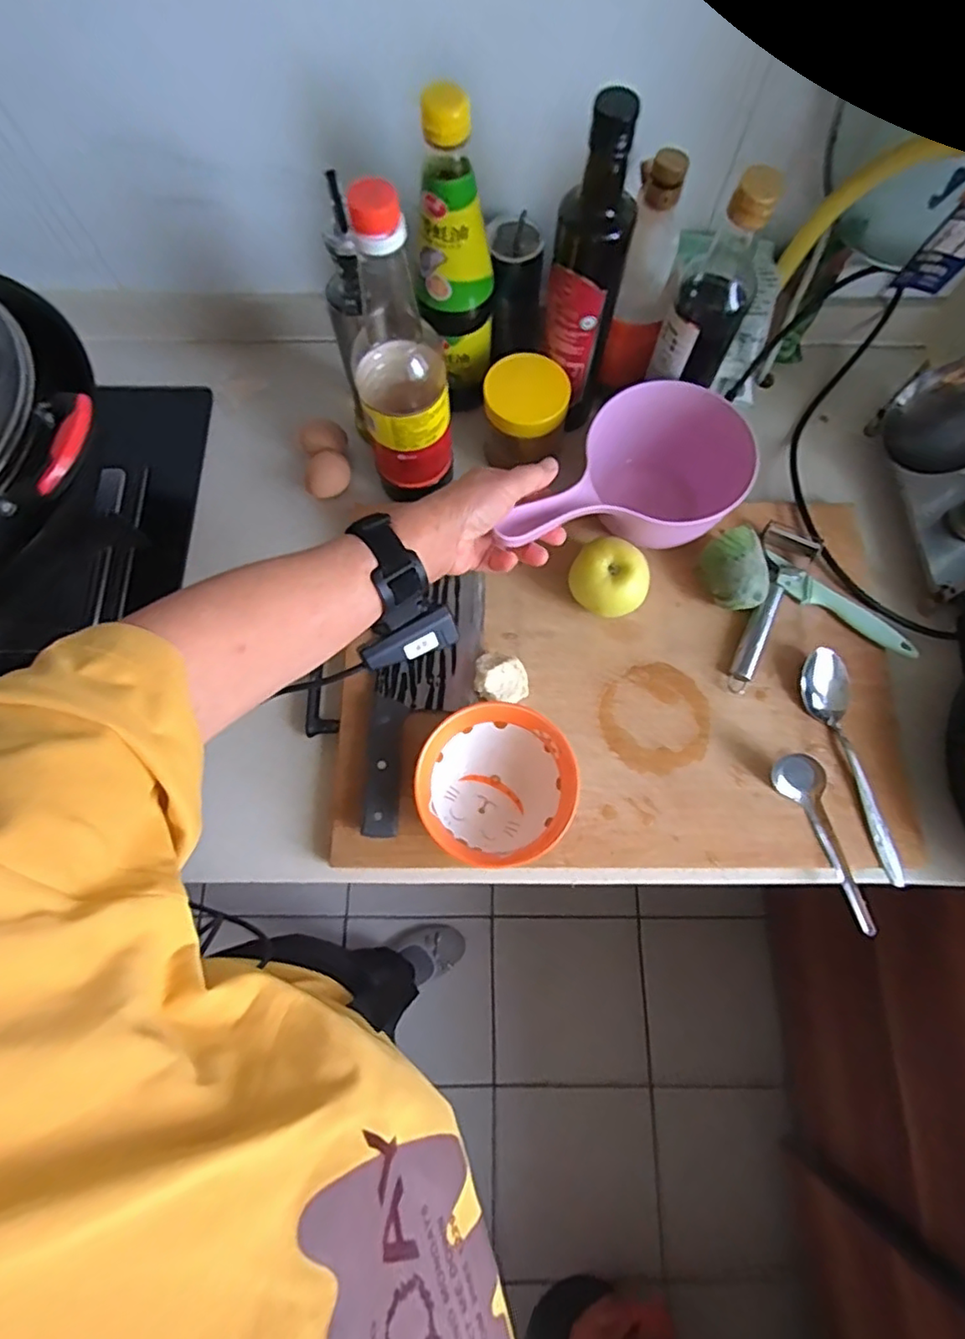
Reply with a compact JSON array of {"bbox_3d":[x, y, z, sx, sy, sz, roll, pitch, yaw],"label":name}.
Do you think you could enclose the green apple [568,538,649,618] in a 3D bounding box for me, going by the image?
[{"bbox_3d":[0.112,-0.078,0.544,0.070,0.062,0.055,29,75,8],"label":"green apple"}]

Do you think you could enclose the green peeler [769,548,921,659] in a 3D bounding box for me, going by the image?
[{"bbox_3d":[0.329,-0.057,0.564,0.152,0.016,0.022,39,77,10],"label":"green peeler"}]

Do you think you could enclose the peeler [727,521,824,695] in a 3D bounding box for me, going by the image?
[{"bbox_3d":[0.258,-0.062,0.565,0.052,0.019,0.176,31,75,8],"label":"peeler"}]

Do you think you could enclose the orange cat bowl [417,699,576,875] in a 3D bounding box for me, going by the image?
[{"bbox_3d":[0.012,0.095,0.494,0.119,0.059,0.123,0,73,0],"label":"orange cat bowl"}]

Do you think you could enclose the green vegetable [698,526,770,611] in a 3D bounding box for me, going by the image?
[{"bbox_3d":[0.230,-0.089,0.555,0.054,0.043,0.071,-4,73,-2],"label":"green vegetable"}]

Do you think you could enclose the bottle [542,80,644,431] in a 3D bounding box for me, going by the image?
[{"bbox_3d":[0.087,-0.322,0.510,0.064,0.248,0.066,16,74,4],"label":"bottle"}]

